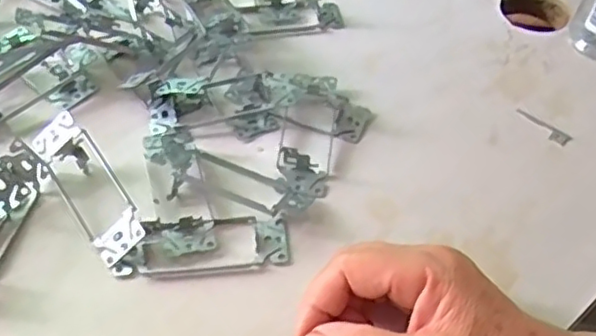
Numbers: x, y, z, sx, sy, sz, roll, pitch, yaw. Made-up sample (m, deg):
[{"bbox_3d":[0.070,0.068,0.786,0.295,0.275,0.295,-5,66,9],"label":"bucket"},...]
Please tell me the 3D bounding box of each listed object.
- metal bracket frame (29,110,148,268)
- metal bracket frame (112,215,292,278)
[{"bbox_3d":[-0.133,0.011,0.406,0.032,0.032,0.105,-30,58,-23],"label":"metal bracket frame"},{"bbox_3d":[-0.059,0.044,0.391,0.103,0.019,0.037,-4,52,-5],"label":"metal bracket frame"}]

